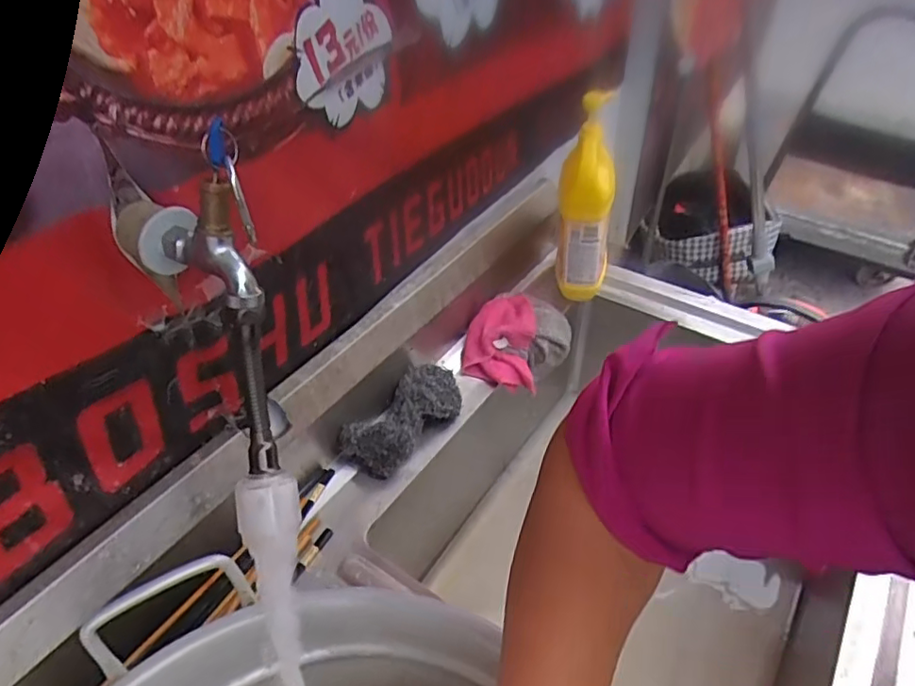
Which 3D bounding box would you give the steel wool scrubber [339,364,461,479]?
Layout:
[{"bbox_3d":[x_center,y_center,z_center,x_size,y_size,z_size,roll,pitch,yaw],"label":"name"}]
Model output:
[{"bbox_3d":[-0.055,0.082,0.685,0.071,0.063,0.153,21,49,25],"label":"steel wool scrubber"}]

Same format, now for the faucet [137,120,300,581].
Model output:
[{"bbox_3d":[-0.155,0.020,0.391,0.081,0.298,0.052,-6,9,-1],"label":"faucet"}]

